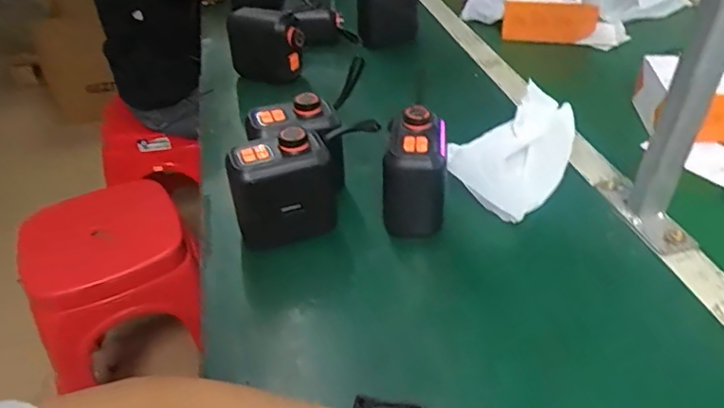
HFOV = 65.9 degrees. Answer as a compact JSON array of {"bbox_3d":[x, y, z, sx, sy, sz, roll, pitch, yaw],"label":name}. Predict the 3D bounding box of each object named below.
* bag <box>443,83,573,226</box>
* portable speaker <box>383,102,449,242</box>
[{"bbox_3d":[0.165,-0.053,0.570,0.164,0.022,0.095,-36,78,-28],"label":"bag"},{"bbox_3d":[0.049,-0.024,0.512,0.059,0.103,0.066,3,39,9],"label":"portable speaker"}]

